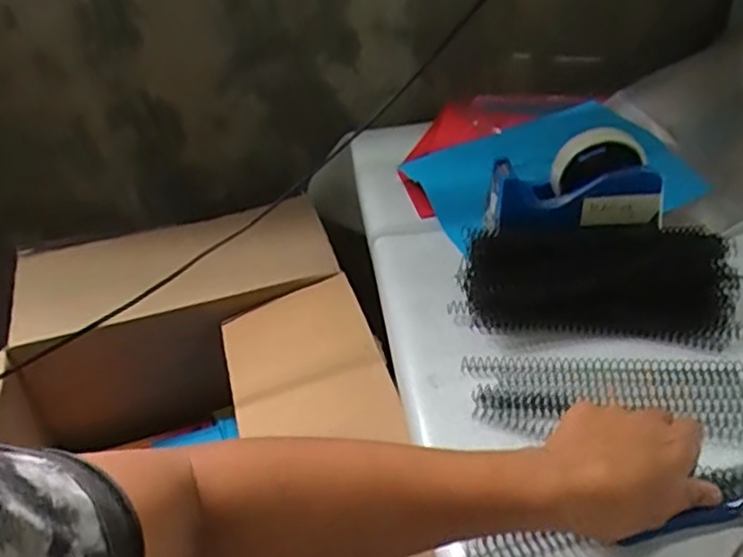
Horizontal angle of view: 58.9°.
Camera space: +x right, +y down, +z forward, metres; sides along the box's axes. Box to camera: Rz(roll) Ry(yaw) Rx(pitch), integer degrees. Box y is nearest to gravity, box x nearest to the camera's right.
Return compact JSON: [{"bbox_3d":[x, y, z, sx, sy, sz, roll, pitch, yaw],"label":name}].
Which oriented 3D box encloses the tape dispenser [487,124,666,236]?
[{"bbox_3d":[0.189,-0.089,0.610,0.164,0.071,0.053,-2,38,6],"label":"tape dispenser"}]

